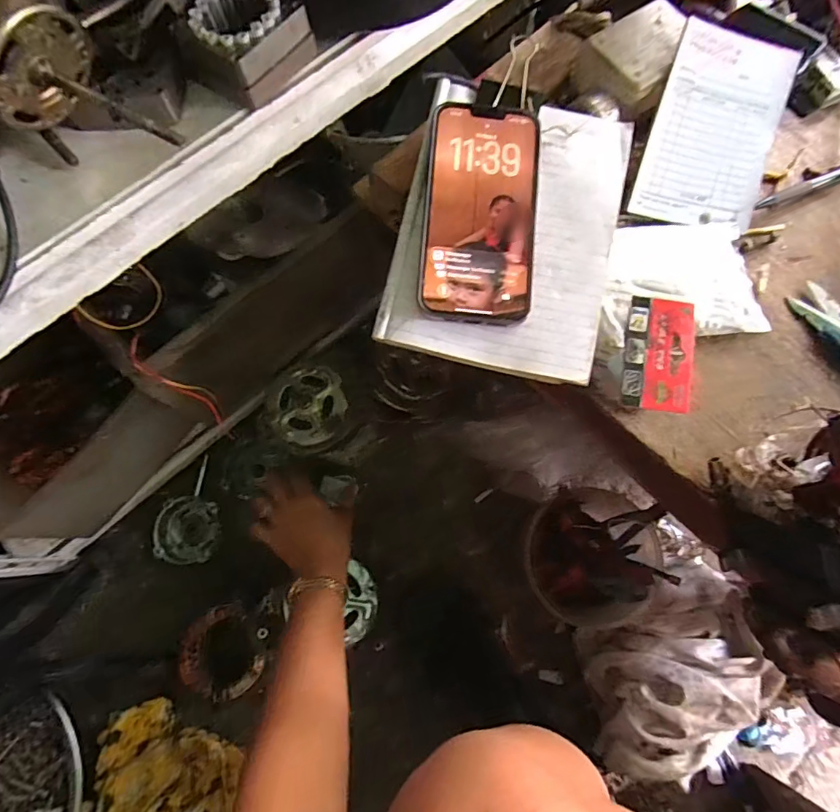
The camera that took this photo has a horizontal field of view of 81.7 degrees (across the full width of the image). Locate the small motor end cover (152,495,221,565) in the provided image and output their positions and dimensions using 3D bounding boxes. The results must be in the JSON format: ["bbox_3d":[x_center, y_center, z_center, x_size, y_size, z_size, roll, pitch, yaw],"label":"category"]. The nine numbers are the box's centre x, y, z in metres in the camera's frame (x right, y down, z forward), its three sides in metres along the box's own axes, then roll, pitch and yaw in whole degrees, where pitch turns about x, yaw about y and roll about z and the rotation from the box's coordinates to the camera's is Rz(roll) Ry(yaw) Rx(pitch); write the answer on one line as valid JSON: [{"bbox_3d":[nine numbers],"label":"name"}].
[{"bbox_3d":[-0.317,0.170,0.665,0.080,0.035,0.085,2,74,1],"label":"small motor end cover"}]

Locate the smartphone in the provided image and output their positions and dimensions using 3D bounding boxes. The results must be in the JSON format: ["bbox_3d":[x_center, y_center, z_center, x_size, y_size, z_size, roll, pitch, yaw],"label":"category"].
[{"bbox_3d":[0.043,-0.143,0.348,0.079,0.006,0.167,4,82,-1],"label":"smartphone"}]

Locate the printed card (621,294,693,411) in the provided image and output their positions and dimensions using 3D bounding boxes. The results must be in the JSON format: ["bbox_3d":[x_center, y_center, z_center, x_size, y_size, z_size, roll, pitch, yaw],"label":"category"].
[{"bbox_3d":[0.168,-0.037,0.341,0.044,0.012,0.079,8,74,3],"label":"printed card"}]

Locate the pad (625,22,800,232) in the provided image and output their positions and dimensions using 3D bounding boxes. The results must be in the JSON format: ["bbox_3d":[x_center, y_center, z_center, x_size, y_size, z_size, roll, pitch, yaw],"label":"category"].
[{"bbox_3d":[0.244,-0.226,0.400,0.099,0.013,0.142,13,103,-3],"label":"pad"}]

